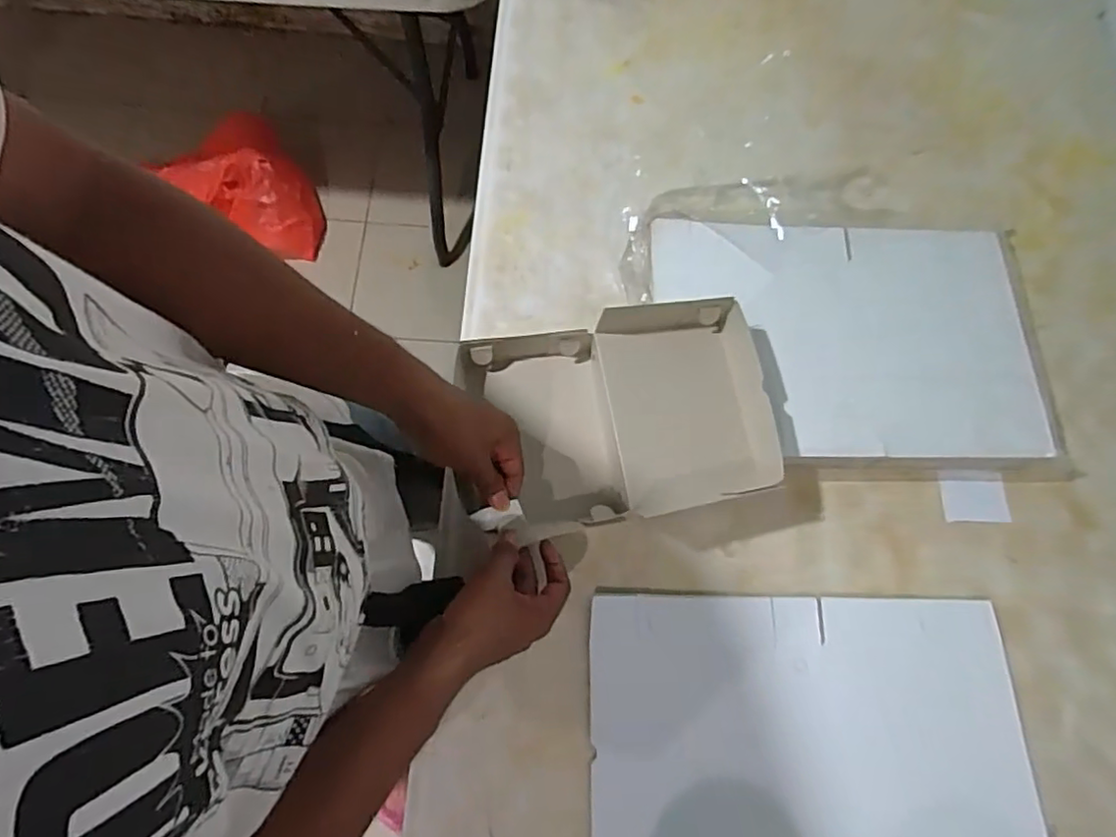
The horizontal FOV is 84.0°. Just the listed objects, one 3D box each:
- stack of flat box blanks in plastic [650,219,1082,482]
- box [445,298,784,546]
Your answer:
[{"bbox_3d":[0.283,-0.076,0.597,0.385,0.055,0.251,3,70,-1],"label":"stack of flat box blanks in plastic"},{"bbox_3d":[0.051,-0.001,0.548,0.246,0.066,0.182,-11,71,-6],"label":"box"}]

